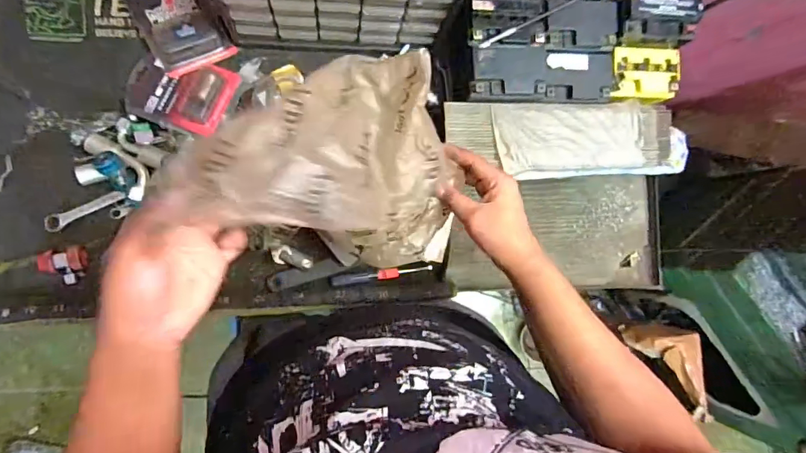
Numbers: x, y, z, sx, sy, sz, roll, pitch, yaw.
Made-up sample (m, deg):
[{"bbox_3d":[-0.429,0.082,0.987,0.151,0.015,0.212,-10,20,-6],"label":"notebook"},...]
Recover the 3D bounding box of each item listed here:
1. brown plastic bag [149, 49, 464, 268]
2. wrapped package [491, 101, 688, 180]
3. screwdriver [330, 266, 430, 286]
[{"bbox_3d":[-0.056,-0.067,0.437,0.227,0.205,0.186,9,86,-9],"label":"brown plastic bag"},{"bbox_3d":[0.286,-0.131,0.675,0.307,0.025,0.106,-2,88,-10],"label":"wrapped package"},{"bbox_3d":[-0.032,0.073,0.681,0.152,0.014,0.014,-7,89,-10],"label":"screwdriver"}]

